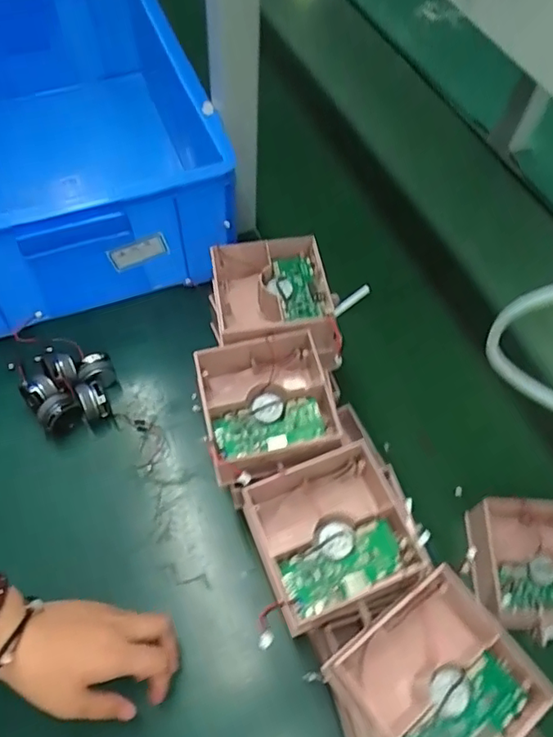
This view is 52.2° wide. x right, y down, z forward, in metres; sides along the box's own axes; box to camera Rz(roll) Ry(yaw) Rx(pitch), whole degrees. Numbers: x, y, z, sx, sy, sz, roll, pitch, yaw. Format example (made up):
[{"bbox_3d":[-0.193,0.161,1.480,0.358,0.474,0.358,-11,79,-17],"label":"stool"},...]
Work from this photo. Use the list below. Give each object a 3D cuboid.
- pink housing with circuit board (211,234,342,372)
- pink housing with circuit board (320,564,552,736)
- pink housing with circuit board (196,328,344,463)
[{"bbox_3d":[-0.003,-0.057,0.522,0.107,0.054,0.121,-5,59,-6],"label":"pink housing with circuit board"},{"bbox_3d":[0.107,0.209,0.380,0.113,0.052,0.108,-33,66,-21],"label":"pink housing with circuit board"},{"bbox_3d":[-0.008,0.032,0.468,0.109,0.045,0.104,-9,59,-8],"label":"pink housing with circuit board"}]

